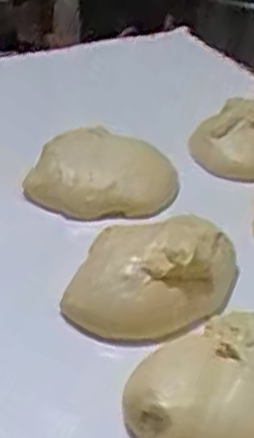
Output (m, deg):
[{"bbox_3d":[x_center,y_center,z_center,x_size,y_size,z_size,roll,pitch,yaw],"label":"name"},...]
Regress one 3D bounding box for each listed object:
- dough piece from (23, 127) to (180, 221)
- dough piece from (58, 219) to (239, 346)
[{"bbox_3d":[-0.035,-0.066,1.118,0.222,0.057,0.172,18,36,27],"label":"dough piece"},{"bbox_3d":[0.028,0.060,0.904,0.186,0.071,0.189,-1,43,28],"label":"dough piece"}]

